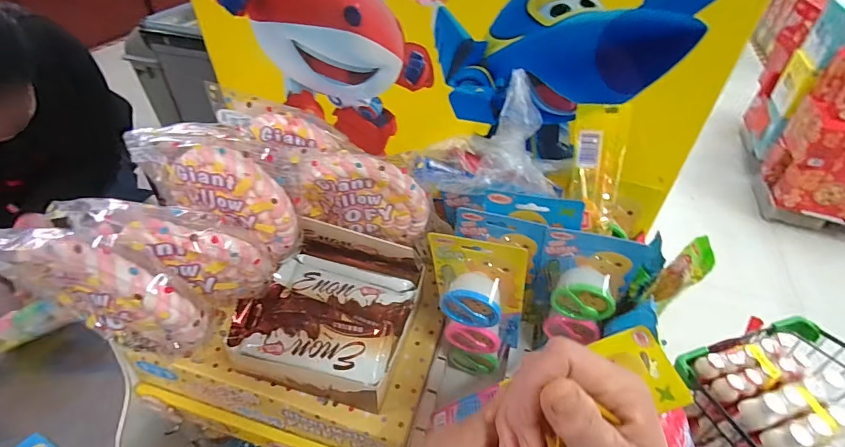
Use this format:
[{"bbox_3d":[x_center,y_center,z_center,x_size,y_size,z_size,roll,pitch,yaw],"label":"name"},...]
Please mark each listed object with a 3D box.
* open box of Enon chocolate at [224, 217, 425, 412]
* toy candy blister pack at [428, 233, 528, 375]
[{"bbox_3d":[-0.084,0.080,0.402,0.145,0.081,0.143,13,43,13],"label":"open box of Enon chocolate"},{"bbox_3d":[0.051,0.076,0.379,0.090,0.155,0.054,2,41,1],"label":"toy candy blister pack"}]

